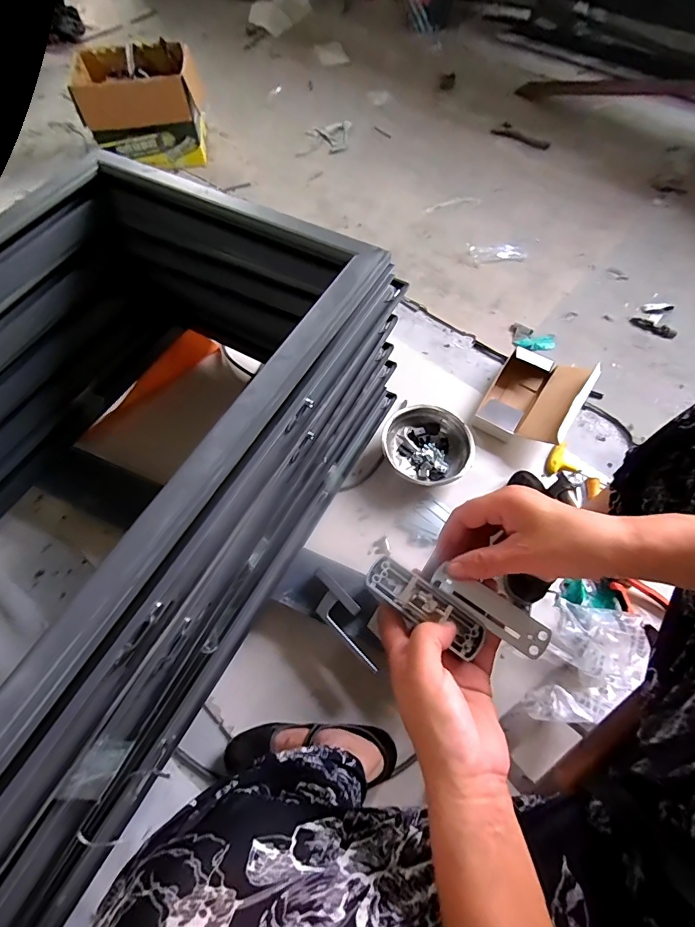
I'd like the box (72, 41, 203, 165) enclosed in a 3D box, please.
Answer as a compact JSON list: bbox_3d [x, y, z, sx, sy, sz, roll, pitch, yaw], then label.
[{"bbox_3d":[-0.636,-1.126,1.355,0.348,0.250,0.276,-9,61,-3],"label":"box"}]

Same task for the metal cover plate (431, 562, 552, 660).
[{"bbox_3d":[0.112,0.115,0.331,0.090,0.004,0.027,33,89,14],"label":"metal cover plate"}]

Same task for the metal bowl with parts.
[{"bbox_3d":[0.167,-0.030,0.893,0.183,0.075,0.177,-1,61,1],"label":"metal bowl with parts"}]

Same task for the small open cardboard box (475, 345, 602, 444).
[{"bbox_3d":[0.408,-0.143,0.936,0.182,0.088,0.223,31,66,17],"label":"small open cardboard box"}]

